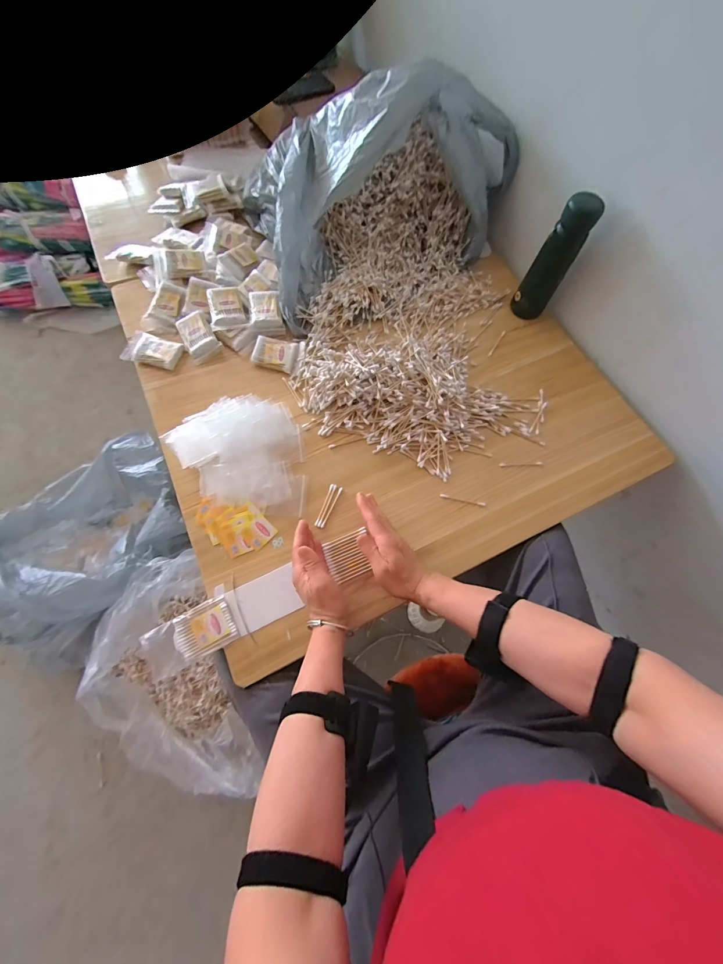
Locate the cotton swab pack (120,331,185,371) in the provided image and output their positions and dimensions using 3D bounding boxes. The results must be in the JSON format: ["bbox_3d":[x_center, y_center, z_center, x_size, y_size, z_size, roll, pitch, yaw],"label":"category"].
[{"bbox_3d":[-0.361,-0.229,0.579,0.098,0.015,0.059,13,72,2],"label":"cotton swab pack"}]

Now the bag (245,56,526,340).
[{"bbox_3d":[0.020,-0.521,0.597,0.455,0.172,0.355,-25,75,-9],"label":"bag"}]

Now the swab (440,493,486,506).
[{"bbox_3d":[0.157,0.028,0.521,0.070,0.007,0.006,13,72,2],"label":"swab"}]

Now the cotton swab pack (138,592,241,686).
[{"bbox_3d":[-0.222,0.201,0.438,0.108,0.017,0.062,-26,75,-10],"label":"cotton swab pack"}]

